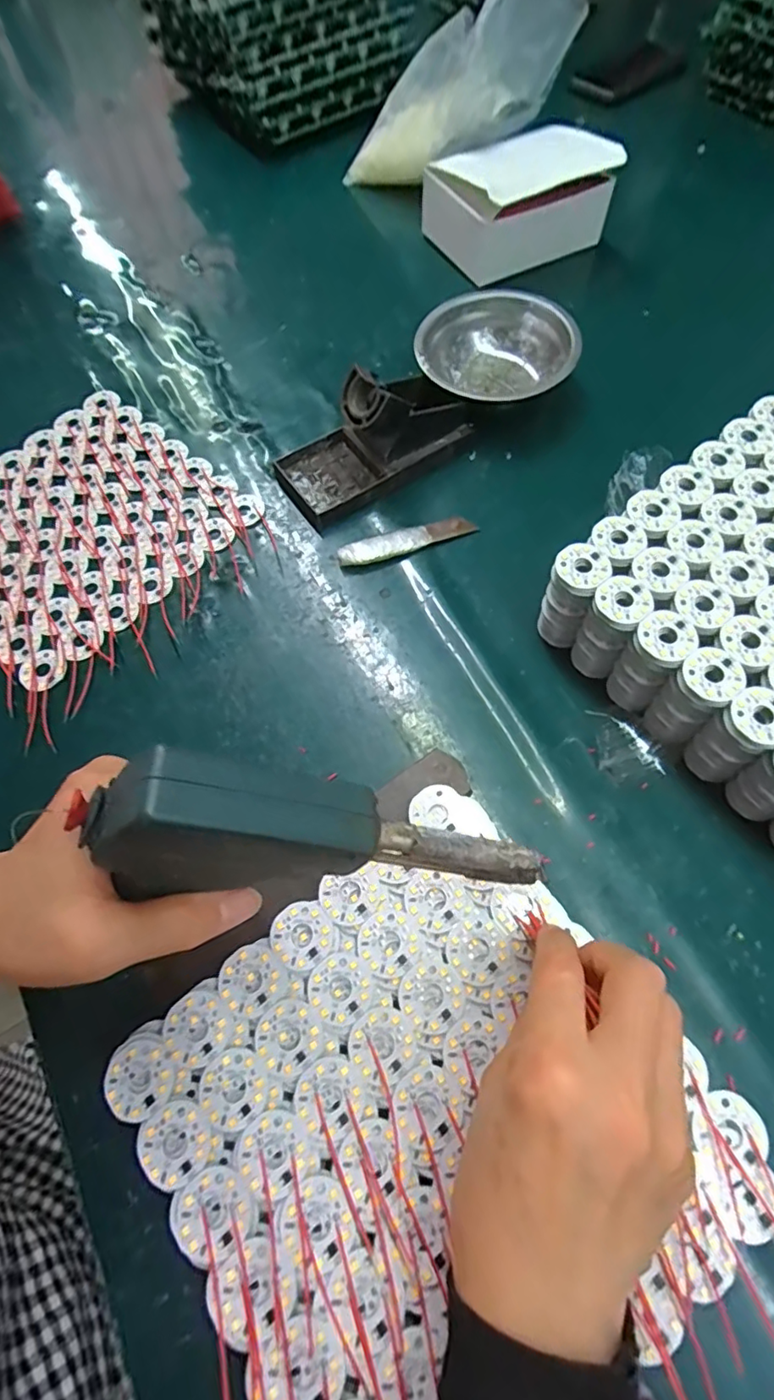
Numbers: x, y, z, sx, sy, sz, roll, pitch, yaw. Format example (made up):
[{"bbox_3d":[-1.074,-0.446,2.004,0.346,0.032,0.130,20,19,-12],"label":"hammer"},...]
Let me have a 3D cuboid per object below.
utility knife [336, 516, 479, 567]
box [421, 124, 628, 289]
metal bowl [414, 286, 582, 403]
[{"bbox_3d":[0.014,-0.119,0.417,0.105,0.009,0.019,-18,67,-5],"label":"utility knife"},{"bbox_3d":[0.119,-0.480,0.531,0.145,0.075,0.112,-27,68,-9],"label":"box"},{"bbox_3d":[0.090,-0.288,0.475,0.126,0.048,0.126,-1,66,2],"label":"metal bowl"}]

